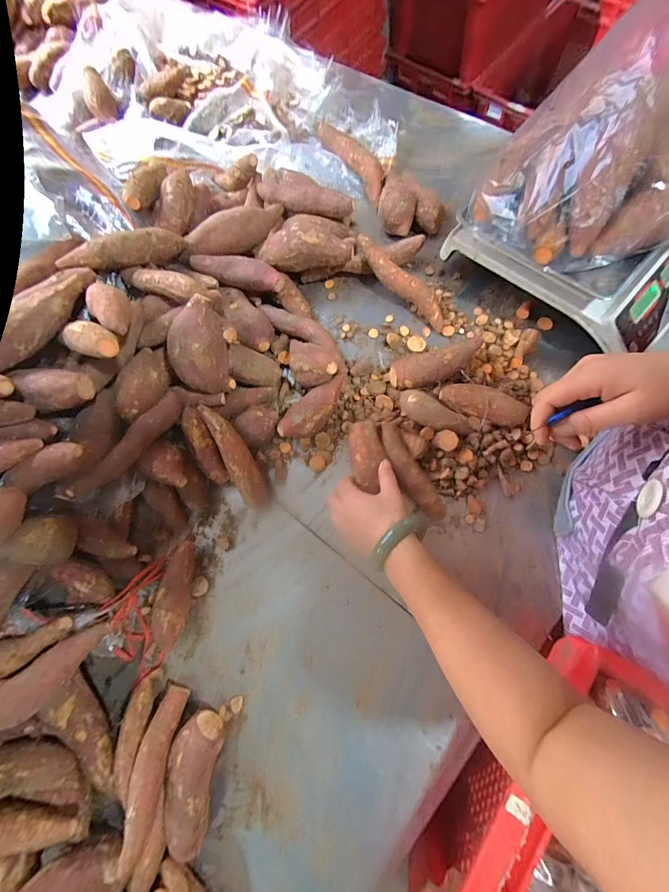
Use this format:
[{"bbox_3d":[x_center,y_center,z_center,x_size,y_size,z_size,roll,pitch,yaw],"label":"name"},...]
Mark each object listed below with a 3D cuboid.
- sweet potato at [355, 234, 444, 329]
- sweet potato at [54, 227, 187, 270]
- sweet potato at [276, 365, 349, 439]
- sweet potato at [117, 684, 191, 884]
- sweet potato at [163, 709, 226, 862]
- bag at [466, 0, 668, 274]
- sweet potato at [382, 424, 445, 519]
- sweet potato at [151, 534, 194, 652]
[{"bbox_3d":[0.108,-0.265,0.572,0.044,0.051,0.191,-42,76,-6],"label":"sweet potato"},{"bbox_3d":[-0.289,-0.276,0.498,0.173,0.045,0.044,-29,76,-29],"label":"sweet potato"},{"bbox_3d":[-0.023,-0.055,0.541,0.137,0.051,0.051,-42,76,-6],"label":"sweet potato"},{"bbox_3d":[-0.214,0.381,0.419,0.034,0.029,0.165,1,47,2],"label":"sweet potato"},{"bbox_3d":[-0.168,0.404,0.433,0.051,0.061,0.149,3,75,7],"label":"sweet potato"},{"bbox_3d":[0.323,-0.339,0.385,0.288,0.206,0.187,-4,74,6],"label":"bag"},{"bbox_3d":[0.104,0.034,0.499,0.036,0.033,0.152,-27,78,-5],"label":"sweet potato"},{"bbox_3d":[-0.222,0.203,0.497,0.052,0.040,0.153,4,75,7],"label":"sweet potato"}]

